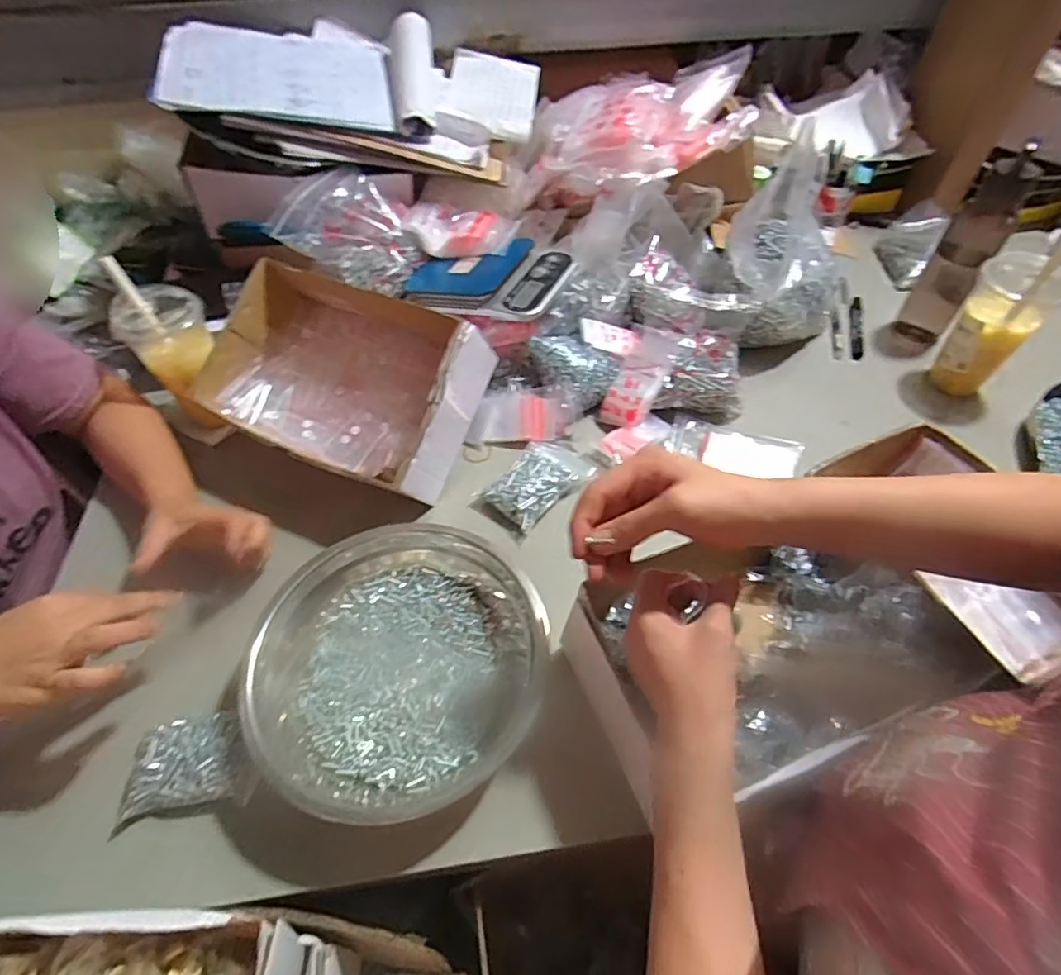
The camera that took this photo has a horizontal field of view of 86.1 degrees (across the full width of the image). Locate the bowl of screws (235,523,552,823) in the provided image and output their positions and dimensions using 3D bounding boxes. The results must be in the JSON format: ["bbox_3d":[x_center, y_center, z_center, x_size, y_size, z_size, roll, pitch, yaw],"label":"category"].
[{"bbox_3d":[-0.110,0.157,0.499,0.240,0.065,0.229,-1,53,1],"label":"bowl of screws"}]

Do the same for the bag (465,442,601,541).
[{"bbox_3d":[0.009,-0.010,0.661,0.081,0.031,0.141,35,61,25],"label":"bag"}]

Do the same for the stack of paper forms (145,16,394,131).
[{"bbox_3d":[-0.326,-0.540,0.737,0.270,0.019,0.238,-4,59,-17],"label":"stack of paper forms"}]

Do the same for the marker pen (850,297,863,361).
[{"bbox_3d":[0.479,-0.234,0.837,0.016,0.017,0.137,13,54,11],"label":"marker pen"}]

